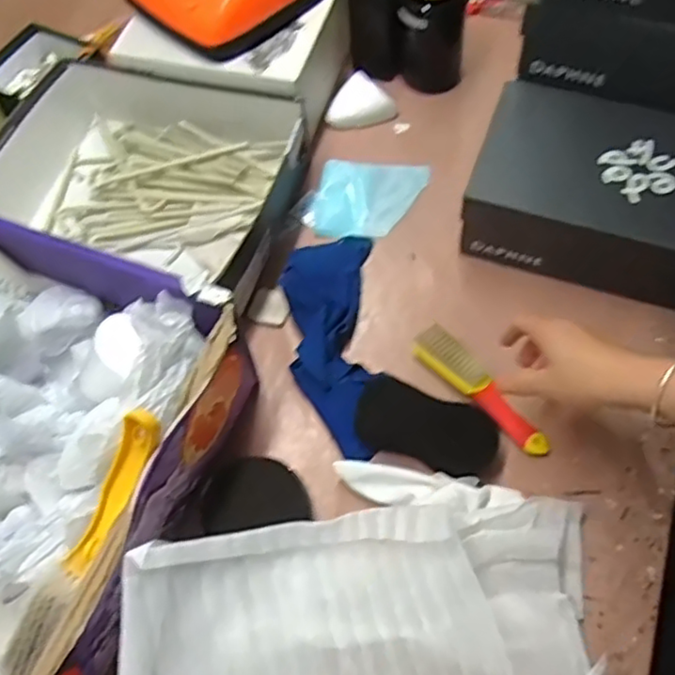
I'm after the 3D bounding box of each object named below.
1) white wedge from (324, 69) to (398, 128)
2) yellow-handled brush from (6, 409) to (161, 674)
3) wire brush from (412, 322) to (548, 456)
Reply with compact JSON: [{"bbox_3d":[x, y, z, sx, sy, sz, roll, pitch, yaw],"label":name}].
[{"bbox_3d":[0.025,-0.280,0.805,0.068,0.032,0.079,-36,66,-14],"label":"white wedge"},{"bbox_3d":[-0.185,0.152,0.477,0.028,0.041,0.219,29,90,17],"label":"yellow-handled brush"},{"bbox_3d":[0.138,0.049,0.629,0.036,0.020,0.155,-41,67,-16],"label":"wire brush"}]

